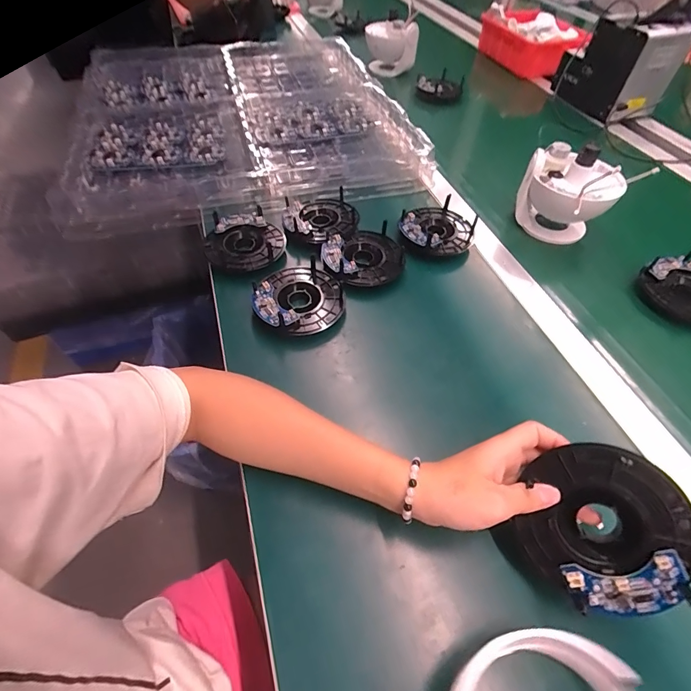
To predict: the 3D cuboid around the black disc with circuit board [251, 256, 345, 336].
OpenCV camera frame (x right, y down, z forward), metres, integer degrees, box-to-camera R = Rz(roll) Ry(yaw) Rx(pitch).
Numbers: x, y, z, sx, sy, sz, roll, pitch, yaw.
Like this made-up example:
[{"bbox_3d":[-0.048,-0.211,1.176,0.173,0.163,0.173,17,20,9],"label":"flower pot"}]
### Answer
[{"bbox_3d":[-0.052,-0.056,0.428,0.095,0.033,0.098,1,53,-1],"label":"black disc with circuit board"}]

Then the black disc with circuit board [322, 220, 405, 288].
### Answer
[{"bbox_3d":[0.021,-0.112,0.469,0.094,0.028,0.094,1,53,-1],"label":"black disc with circuit board"}]

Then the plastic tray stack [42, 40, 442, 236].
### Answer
[{"bbox_3d":[-0.193,-0.442,0.696,0.526,0.071,0.573,-13,55,-11],"label":"plastic tray stack"}]

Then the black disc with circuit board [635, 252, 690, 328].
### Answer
[{"bbox_3d":[0.413,-0.066,0.457,0.090,0.034,0.097,1,53,-1],"label":"black disc with circuit board"}]

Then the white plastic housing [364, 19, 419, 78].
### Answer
[{"bbox_3d":[0.100,-0.718,0.919,0.086,0.104,0.159,-19,43,-12],"label":"white plastic housing"}]

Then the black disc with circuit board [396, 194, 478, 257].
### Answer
[{"bbox_3d":[0.125,-0.157,0.515,0.104,0.036,0.102,-4,54,-2],"label":"black disc with circuit board"}]

